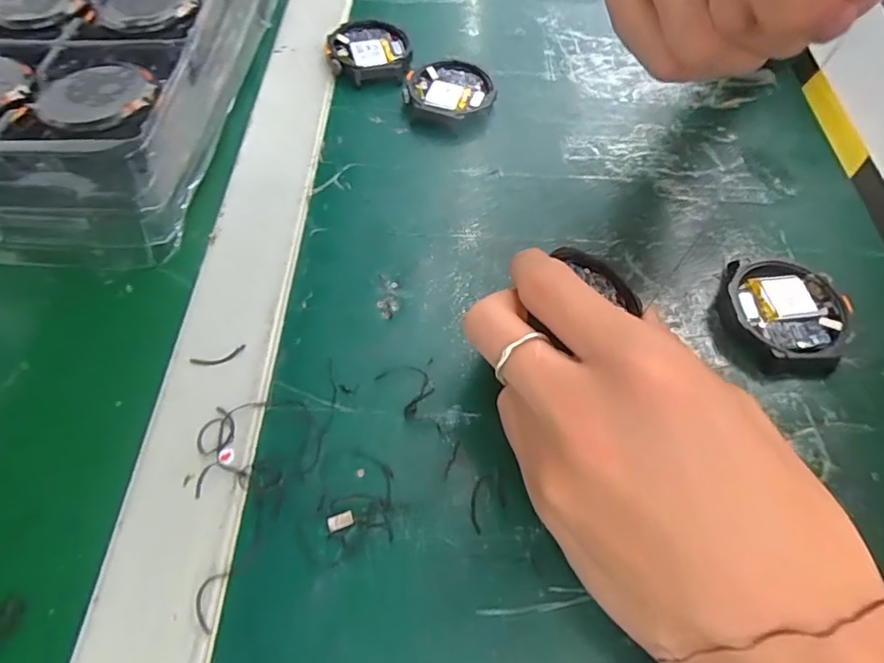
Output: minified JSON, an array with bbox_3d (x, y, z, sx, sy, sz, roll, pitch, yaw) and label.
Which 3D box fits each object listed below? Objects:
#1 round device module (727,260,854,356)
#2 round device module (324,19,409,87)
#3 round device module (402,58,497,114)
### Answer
[{"bbox_3d":[0.148,-0.008,0.223,0.046,0.013,0.046,2,60,-3],"label":"round device module"},{"bbox_3d":[-0.043,-0.164,0.306,0.047,0.010,0.049,2,60,-3],"label":"round device module"},{"bbox_3d":[0.005,-0.134,0.291,0.047,0.010,0.041,-35,68,-21],"label":"round device module"}]

